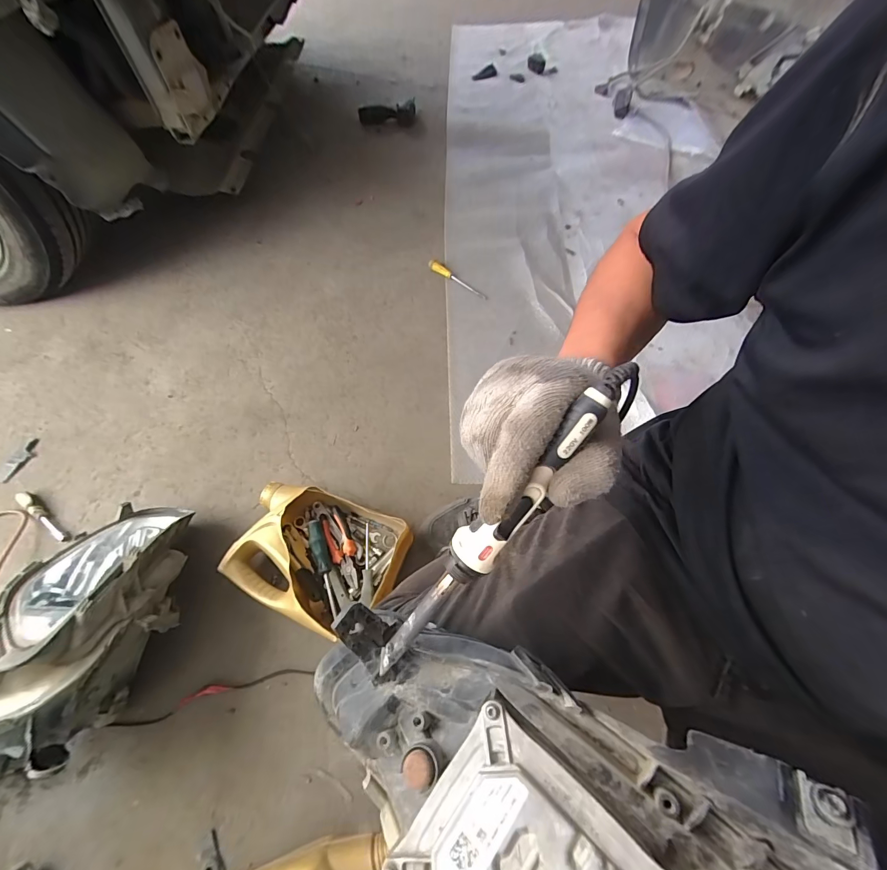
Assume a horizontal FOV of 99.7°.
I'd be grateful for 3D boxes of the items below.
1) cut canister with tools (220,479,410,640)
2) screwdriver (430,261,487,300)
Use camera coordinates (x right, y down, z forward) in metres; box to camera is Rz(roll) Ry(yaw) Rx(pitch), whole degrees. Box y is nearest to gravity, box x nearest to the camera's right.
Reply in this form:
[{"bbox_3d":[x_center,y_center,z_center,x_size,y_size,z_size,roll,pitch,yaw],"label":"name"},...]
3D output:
[{"bbox_3d":[-0.217,0.212,0.666,0.288,0.087,0.211,15,64,9],"label":"cut canister with tools"},{"bbox_3d":[0.039,-0.429,1.020,0.191,0.026,0.023,34,69,18],"label":"screwdriver"}]

